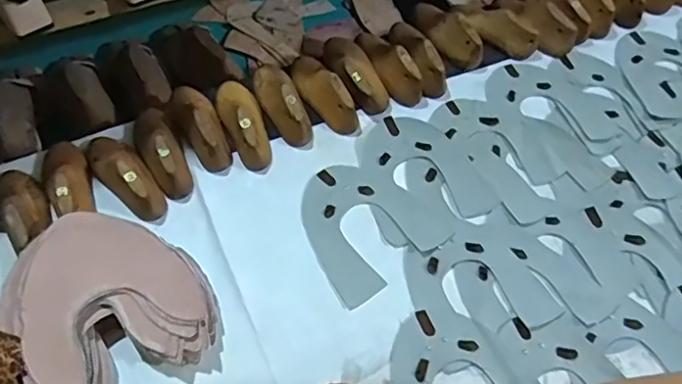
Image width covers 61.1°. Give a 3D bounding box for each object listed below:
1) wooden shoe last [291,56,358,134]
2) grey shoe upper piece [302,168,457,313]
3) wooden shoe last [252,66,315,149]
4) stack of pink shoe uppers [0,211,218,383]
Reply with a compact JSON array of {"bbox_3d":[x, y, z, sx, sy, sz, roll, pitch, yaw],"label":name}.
[{"bbox_3d":[-0.028,-0.138,0.759,0.052,0.052,0.137,-26,63,-18],"label":"wooden shoe last"},{"bbox_3d":[0.025,0.034,0.685,0.151,0.005,0.159,-33,65,-21],"label":"grey shoe upper piece"},{"bbox_3d":[-0.075,-0.123,0.752,0.054,0.053,0.131,-24,62,-16],"label":"wooden shoe last"},{"bbox_3d":[-0.241,0.113,0.591,0.188,0.062,0.188,-26,63,-18],"label":"stack of pink shoe uppers"}]

